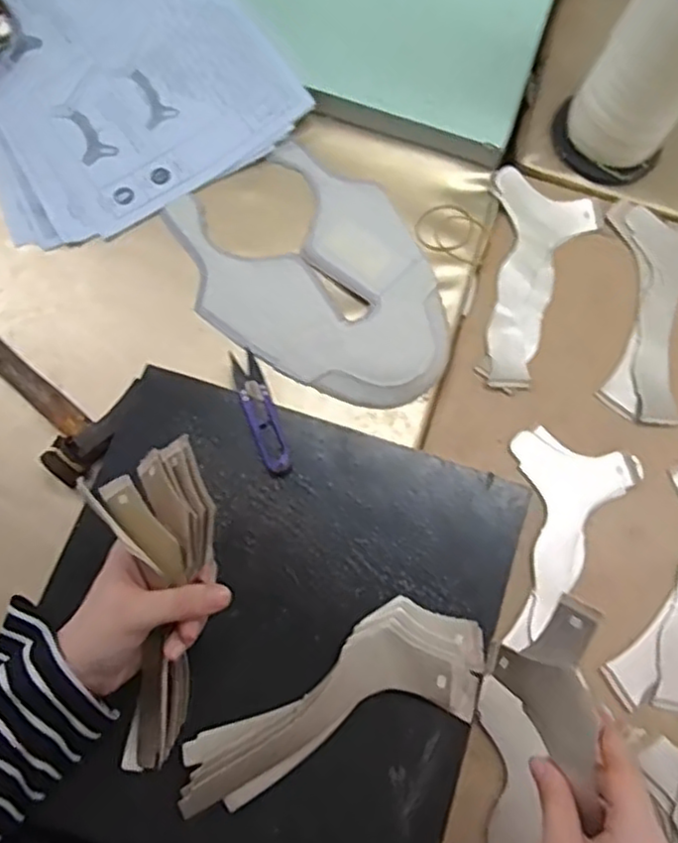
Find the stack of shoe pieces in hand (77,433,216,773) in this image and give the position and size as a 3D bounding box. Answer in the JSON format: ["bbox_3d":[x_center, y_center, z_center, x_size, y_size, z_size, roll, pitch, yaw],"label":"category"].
[{"bbox_3d":[-0.119,0.115,0.430,0.080,0.039,0.203,5,100,0],"label":"stack of shoe pieces in hand"}]

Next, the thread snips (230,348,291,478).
[{"bbox_3d":[-0.058,-0.008,0.508,0.021,0.004,0.101,-21,78,-6],"label":"thread snips"}]

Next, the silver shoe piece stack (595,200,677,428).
[{"bbox_3d":[0.259,-0.089,0.576,0.098,0.007,0.185,18,77,3],"label":"silver shoe piece stack"}]

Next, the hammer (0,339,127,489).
[{"bbox_3d":[-0.266,-0.048,0.525,0.237,0.030,0.067,38,79,7],"label":"hammer"}]

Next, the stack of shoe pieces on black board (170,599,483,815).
[{"bbox_3d":[-0.004,0.179,0.453,0.206,0.016,0.081,-18,78,-5],"label":"stack of shoe pieces on black board"}]

